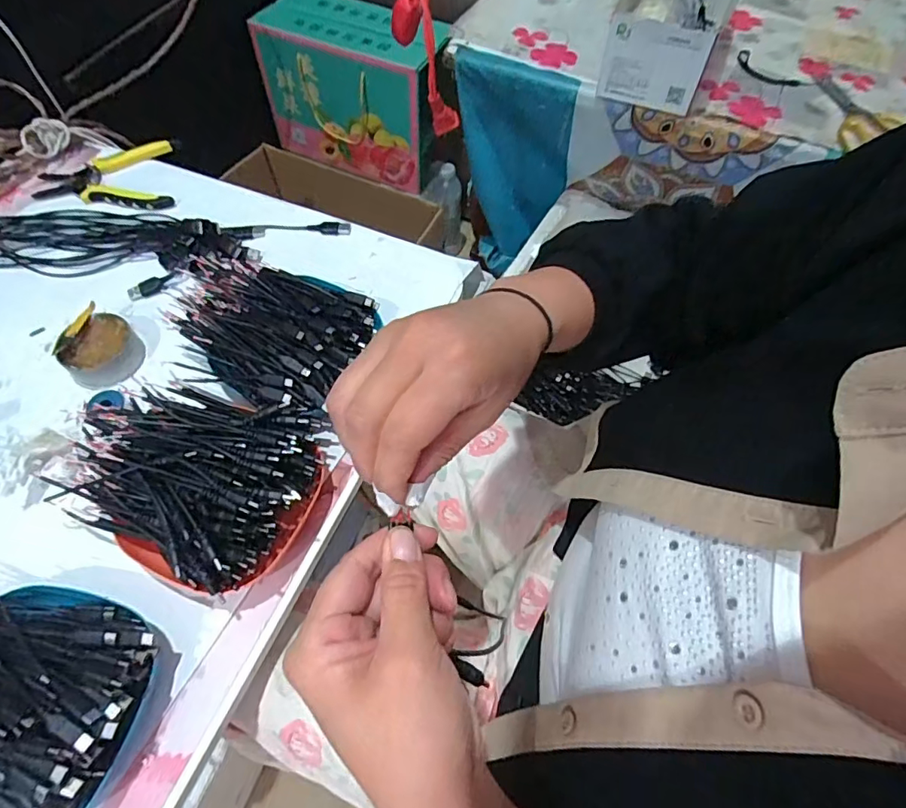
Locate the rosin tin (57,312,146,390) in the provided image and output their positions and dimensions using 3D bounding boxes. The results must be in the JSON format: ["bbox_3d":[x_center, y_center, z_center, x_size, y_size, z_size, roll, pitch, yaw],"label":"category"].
[{"bbox_3d":[-0.325,-0.049,0.480,0.059,0.031,0.063,1,61,-2],"label":"rosin tin"}]

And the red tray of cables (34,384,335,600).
[{"bbox_3d":[-0.197,0.048,0.395,0.175,0.065,0.143,24,62,11],"label":"red tray of cables"}]

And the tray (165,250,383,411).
[{"bbox_3d":[-0.167,-0.074,0.470,0.195,0.052,0.140,30,64,14],"label":"tray"}]

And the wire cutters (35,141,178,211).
[{"bbox_3d":[-0.405,-0.263,0.608,0.155,0.014,0.116,-7,61,-6],"label":"wire cutters"}]

